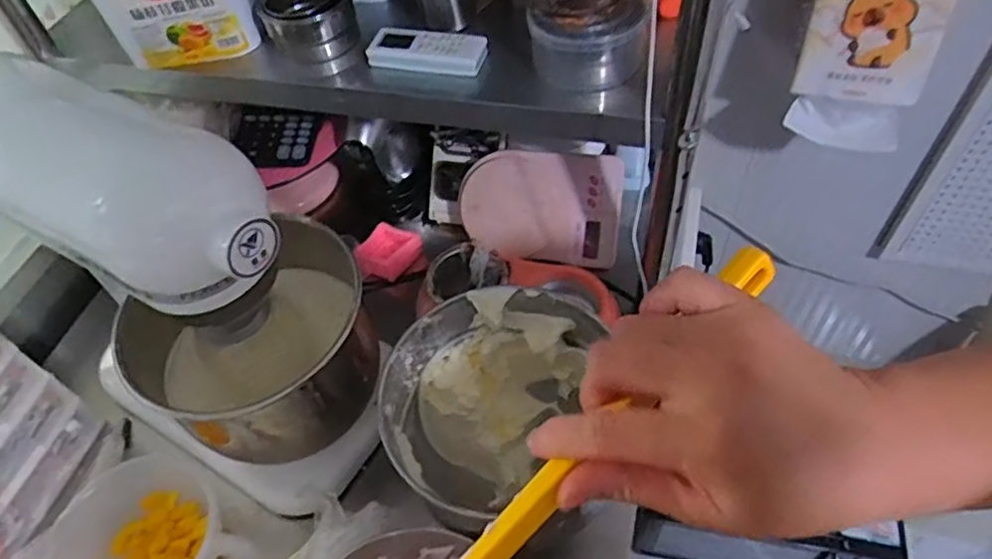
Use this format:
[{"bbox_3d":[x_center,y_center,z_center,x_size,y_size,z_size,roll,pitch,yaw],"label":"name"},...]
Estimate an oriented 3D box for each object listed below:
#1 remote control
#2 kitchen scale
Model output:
[{"bbox_3d":[-0.072,-0.239,0.689,0.124,0.022,0.043,11,54,13],"label":"remote control"},{"bbox_3d":[0.057,-0.093,0.864,0.212,0.151,0.031,7,30,6],"label":"kitchen scale"}]

